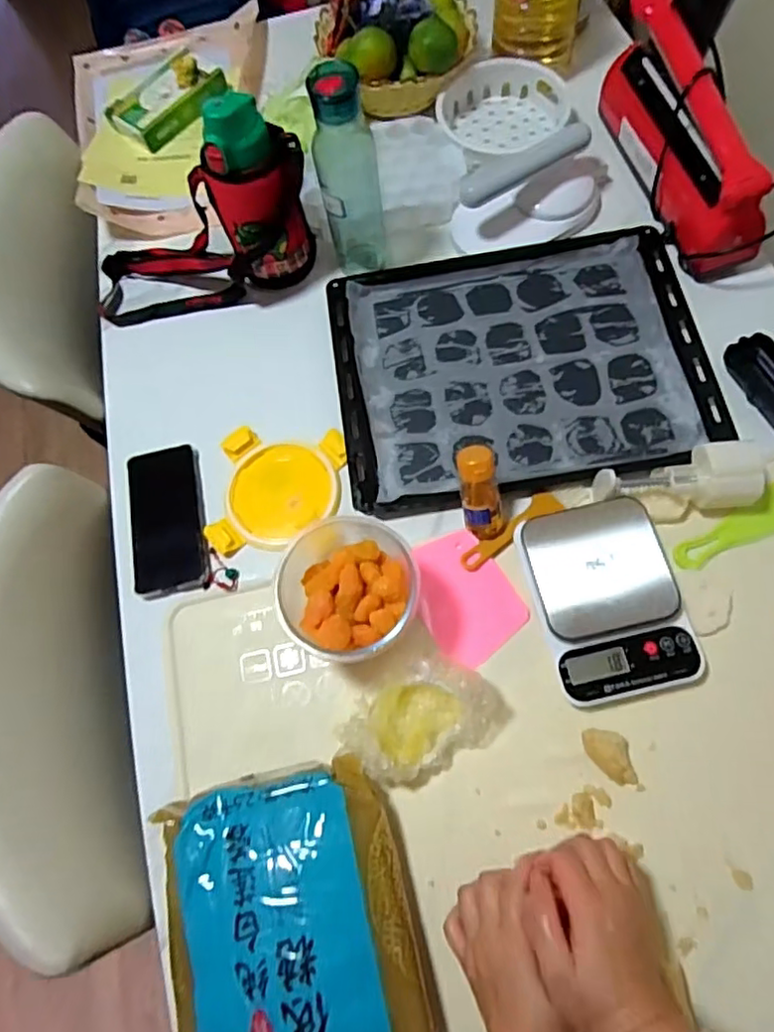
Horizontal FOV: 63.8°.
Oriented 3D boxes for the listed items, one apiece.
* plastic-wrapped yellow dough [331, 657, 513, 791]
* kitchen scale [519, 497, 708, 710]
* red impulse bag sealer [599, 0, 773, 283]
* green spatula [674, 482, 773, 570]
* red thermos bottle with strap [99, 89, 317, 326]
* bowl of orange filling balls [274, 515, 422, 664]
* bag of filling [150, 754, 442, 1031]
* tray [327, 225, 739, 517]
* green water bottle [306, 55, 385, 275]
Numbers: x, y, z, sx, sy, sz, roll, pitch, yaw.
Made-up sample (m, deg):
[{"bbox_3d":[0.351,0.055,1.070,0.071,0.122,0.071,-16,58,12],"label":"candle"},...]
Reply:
[{"bbox_3d":[0.034,0.183,0.561,0.143,0.056,0.095,-30,70,-6],"label":"plastic-wrapped yellow dough"},{"bbox_3d":[0.206,0.077,0.585,0.127,0.037,0.180,-14,69,-1],"label":"kitchen scale"},{"bbox_3d":[0.337,-0.433,0.704,0.067,0.156,0.293,-21,70,-3],"label":"red impulse bag sealer"},{"bbox_3d":[0.346,0.009,0.617,0.144,0.012,0.045,-24,70,-4],"label":"green spatula"},{"bbox_3d":[-0.220,-0.328,0.679,0.268,0.202,0.091,-8,69,2],"label":"red thermos bottle with strap"},{"bbox_3d":[-0.034,0.067,0.577,0.125,0.103,0.134,-2,70,4],"label":"bowl of orange filling balls"},{"bbox_3d":[-0.079,0.330,0.504,0.197,0.060,0.226,-14,69,0],"label":"bag of filling"},{"bbox_3d":[0.144,-0.173,0.694,0.393,0.033,0.307,-9,69,1],"label":"tray"},{"bbox_3d":[-0.039,-0.358,0.671,0.065,0.224,0.053,-7,70,2],"label":"green water bottle"}]

